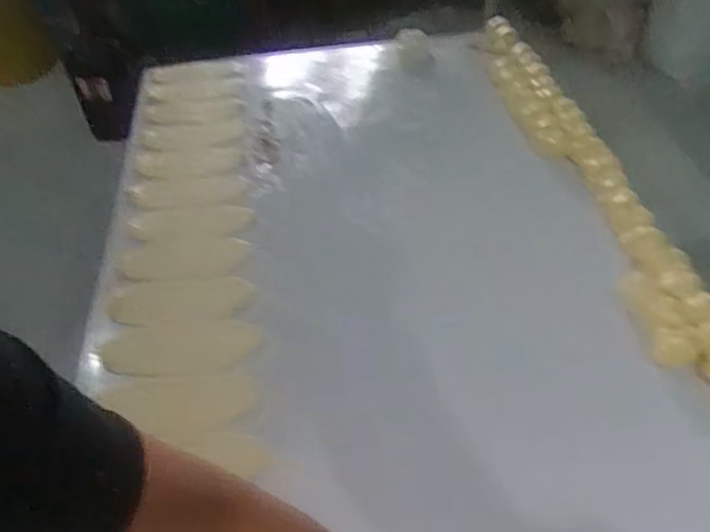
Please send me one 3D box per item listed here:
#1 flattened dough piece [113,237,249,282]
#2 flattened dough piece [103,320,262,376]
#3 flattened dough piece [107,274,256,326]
[{"bbox_3d":[-0.243,-0.013,0.850,0.177,0.008,0.084,-7,46,-2],"label":"flattened dough piece"},{"bbox_3d":[-0.215,0.101,0.737,0.187,0.008,0.077,-5,46,1],"label":"flattened dough piece"},{"bbox_3d":[-0.229,0.045,0.788,0.182,0.004,0.081,-6,46,0],"label":"flattened dough piece"}]

